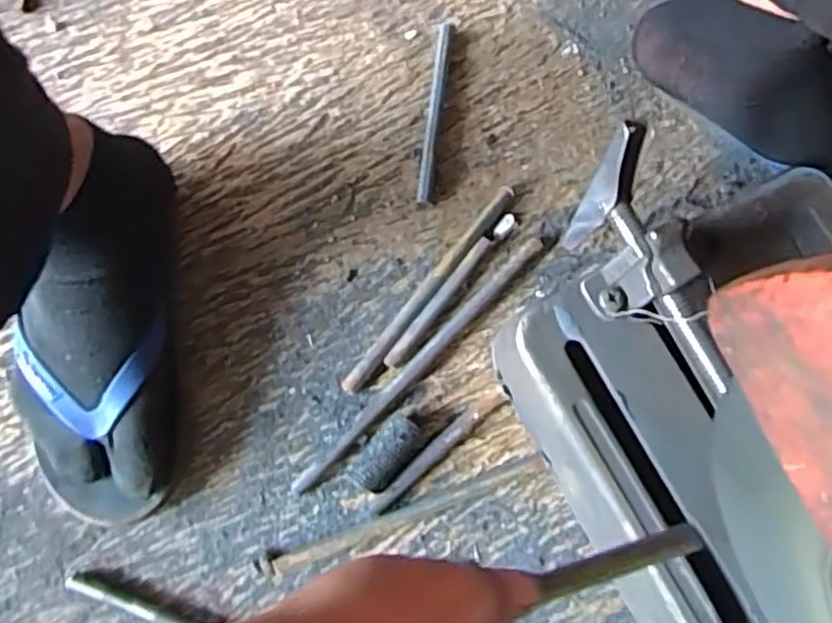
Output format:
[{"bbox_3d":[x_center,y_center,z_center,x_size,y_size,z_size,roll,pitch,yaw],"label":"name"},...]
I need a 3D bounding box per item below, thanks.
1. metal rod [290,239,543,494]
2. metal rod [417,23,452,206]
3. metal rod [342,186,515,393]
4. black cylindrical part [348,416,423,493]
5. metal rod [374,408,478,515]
[{"bbox_3d":[0.004,0.036,0.505,0.016,0.010,0.245,42,79,8],"label":"metal rod"},{"bbox_3d":[0.016,-0.156,0.549,0.012,0.010,0.150,7,77,0],"label":"metal rod"},{"bbox_3d":[0.010,-0.018,0.515,0.012,0.005,0.190,38,79,7],"label":"metal rod"},{"bbox_3d":[-0.021,0.098,0.485,0.030,0.021,0.053,36,79,6],"label":"black cylindrical part"},{"bbox_3d":[0.008,0.105,0.490,0.012,0.012,0.096,43,80,8],"label":"metal rod"}]

